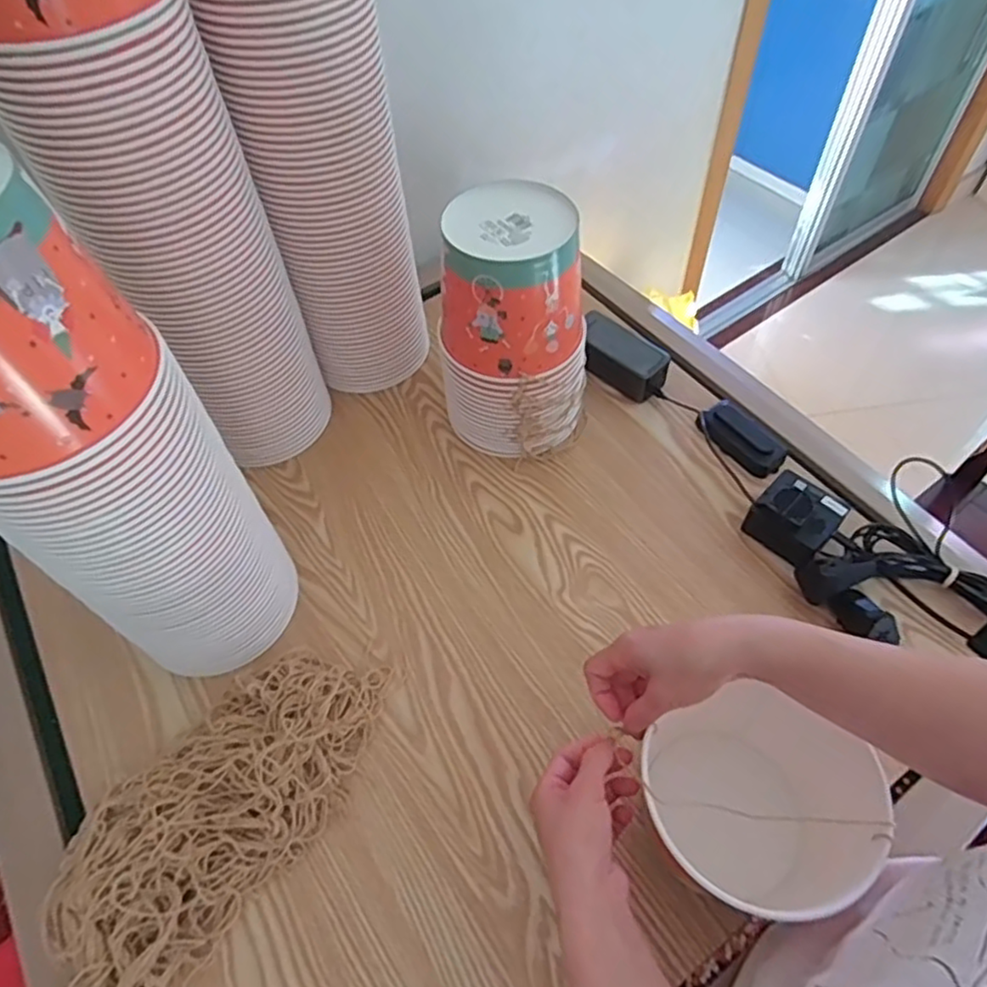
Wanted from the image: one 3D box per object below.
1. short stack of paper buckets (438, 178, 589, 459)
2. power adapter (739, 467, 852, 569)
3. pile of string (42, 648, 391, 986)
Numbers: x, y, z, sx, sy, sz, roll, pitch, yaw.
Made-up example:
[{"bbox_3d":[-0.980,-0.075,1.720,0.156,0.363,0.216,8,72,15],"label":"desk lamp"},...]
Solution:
[{"bbox_3d":[0.027,-0.171,0.721,0.142,0.263,0.138,14,57,12],"label":"short stack of paper buckets"},{"bbox_3d":[0.315,0.025,0.696,0.070,0.064,0.075,-38,62,-21],"label":"power adapter"},{"bbox_3d":[-0.230,0.258,0.557,0.151,0.064,0.317,29,61,21],"label":"pile of string"}]

